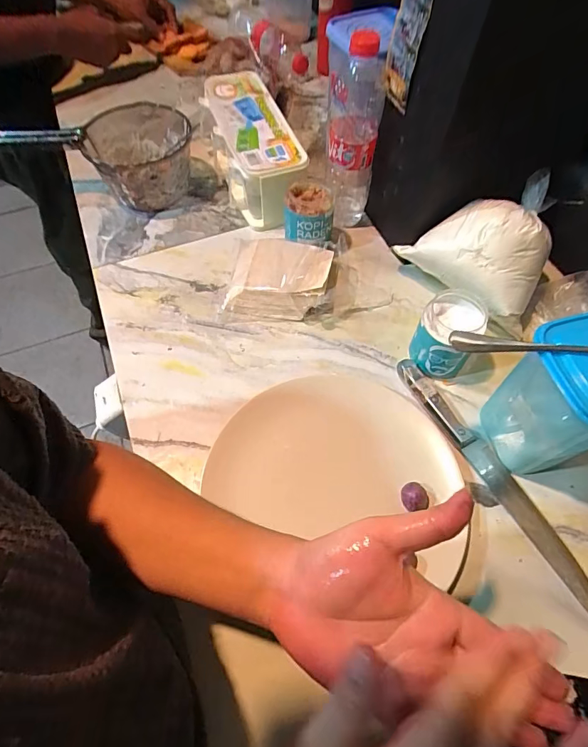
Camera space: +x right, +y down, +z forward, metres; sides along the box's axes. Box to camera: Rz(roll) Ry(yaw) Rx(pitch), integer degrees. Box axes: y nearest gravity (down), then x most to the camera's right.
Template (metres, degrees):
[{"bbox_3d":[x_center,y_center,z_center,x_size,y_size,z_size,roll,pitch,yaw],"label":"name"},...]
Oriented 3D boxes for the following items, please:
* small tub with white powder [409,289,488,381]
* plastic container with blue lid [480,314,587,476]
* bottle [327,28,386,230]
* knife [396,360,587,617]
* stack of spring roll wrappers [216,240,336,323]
[{"bbox_3d":[0.171,-0.042,0.478,0.063,0.080,0.075,30,65,16],"label":"small tub with white powder"},{"bbox_3d":[0.245,0.029,0.395,0.083,0.153,0.093,-13,62,-7],"label":"plastic container with blue lid"},{"bbox_3d":[0.072,-0.292,0.533,0.062,0.228,0.060,8,61,4],"label":"bottle"},{"bbox_3d":[0.201,0.100,0.433,0.034,0.019,0.291,-28,65,-14],"label":"knife"},{"bbox_3d":[-0.021,-0.122,0.538,0.122,0.050,0.115,9,62,5],"label":"stack of spring roll wrappers"}]

